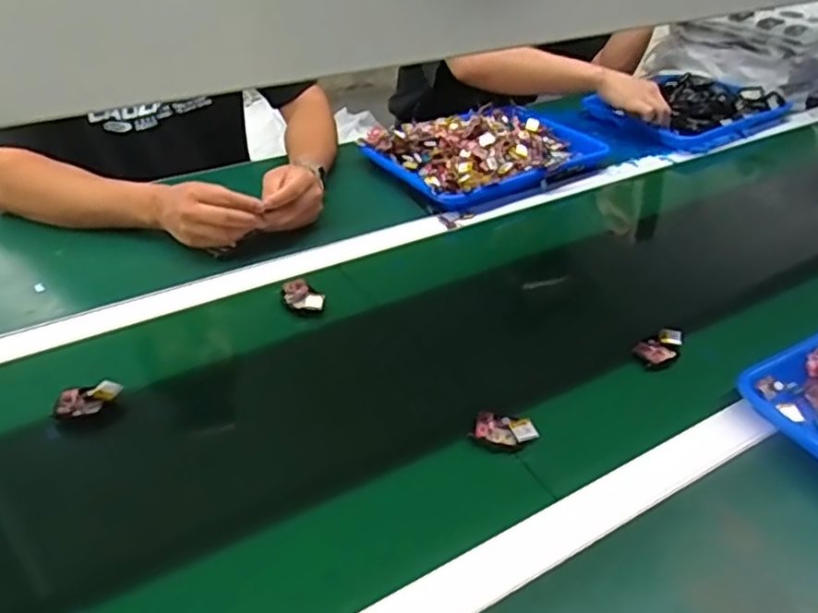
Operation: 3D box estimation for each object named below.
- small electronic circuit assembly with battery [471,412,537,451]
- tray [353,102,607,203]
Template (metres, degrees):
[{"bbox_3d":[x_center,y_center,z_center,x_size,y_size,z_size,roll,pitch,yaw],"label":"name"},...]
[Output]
[{"bbox_3d":[0.084,0.109,0.579,0.053,0.014,0.033,12,38,13],"label":"small electronic circuit assembly with battery"},{"bbox_3d":[0.122,-0.245,1.038,0.342,0.052,0.236,-20,40,-26],"label":"tray"}]

